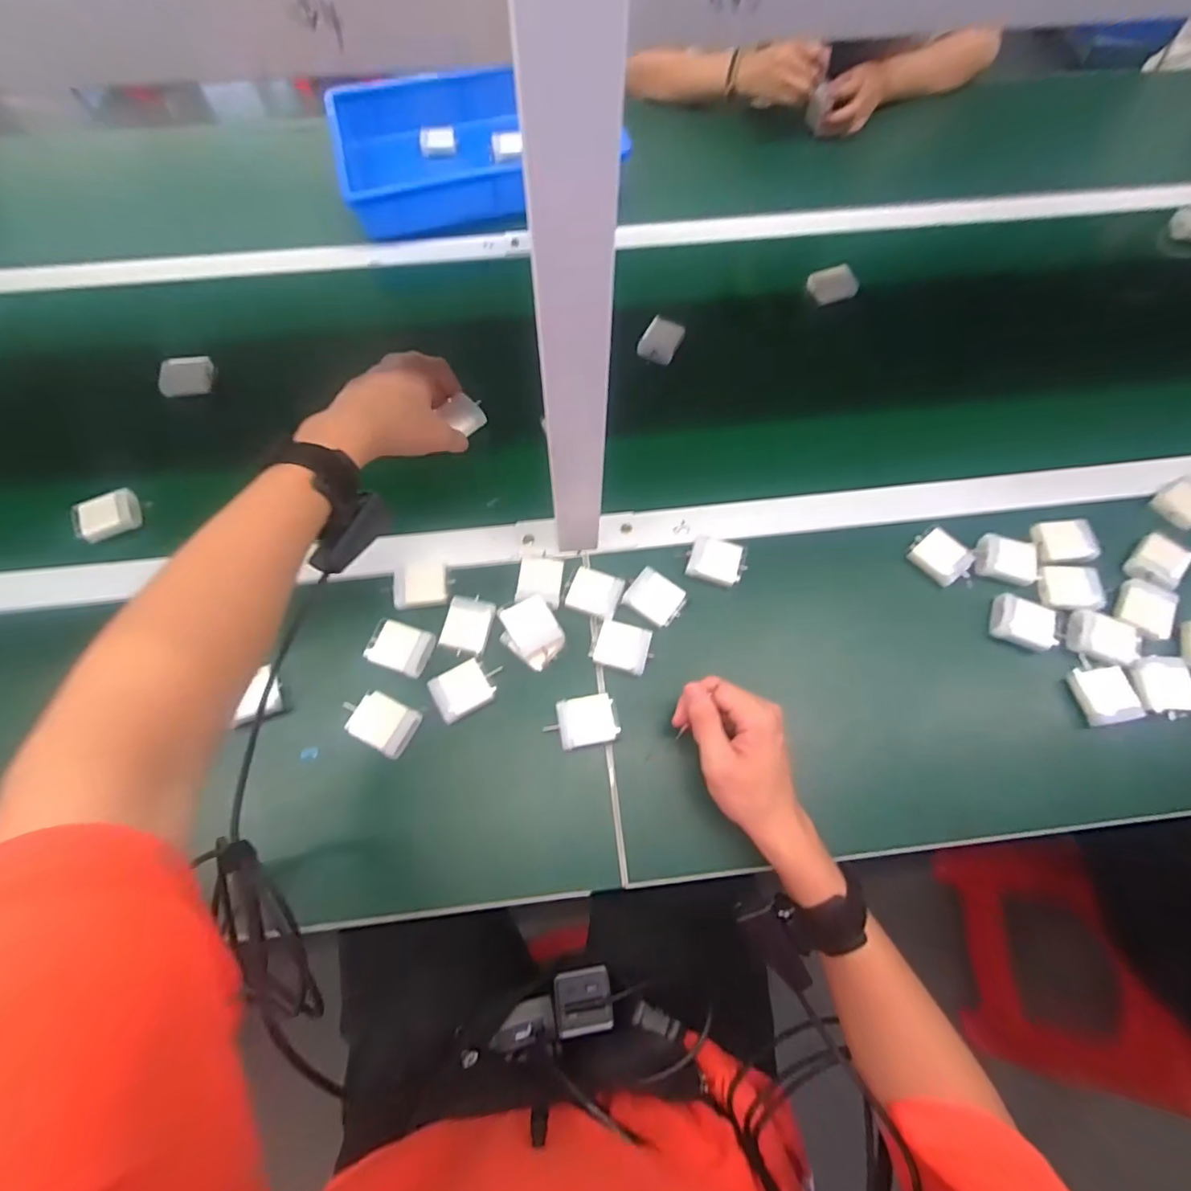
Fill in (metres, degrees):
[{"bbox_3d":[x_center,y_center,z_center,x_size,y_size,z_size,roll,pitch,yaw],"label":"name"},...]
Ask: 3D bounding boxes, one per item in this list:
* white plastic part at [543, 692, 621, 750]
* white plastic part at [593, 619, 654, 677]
[{"bbox_3d":[-0.012,0.110,0.476,0.059,0.016,0.041,-11,66,-5],"label":"white plastic part"},{"bbox_3d":[0.025,0.046,0.492,0.045,0.014,0.041,15,66,6],"label":"white plastic part"}]

